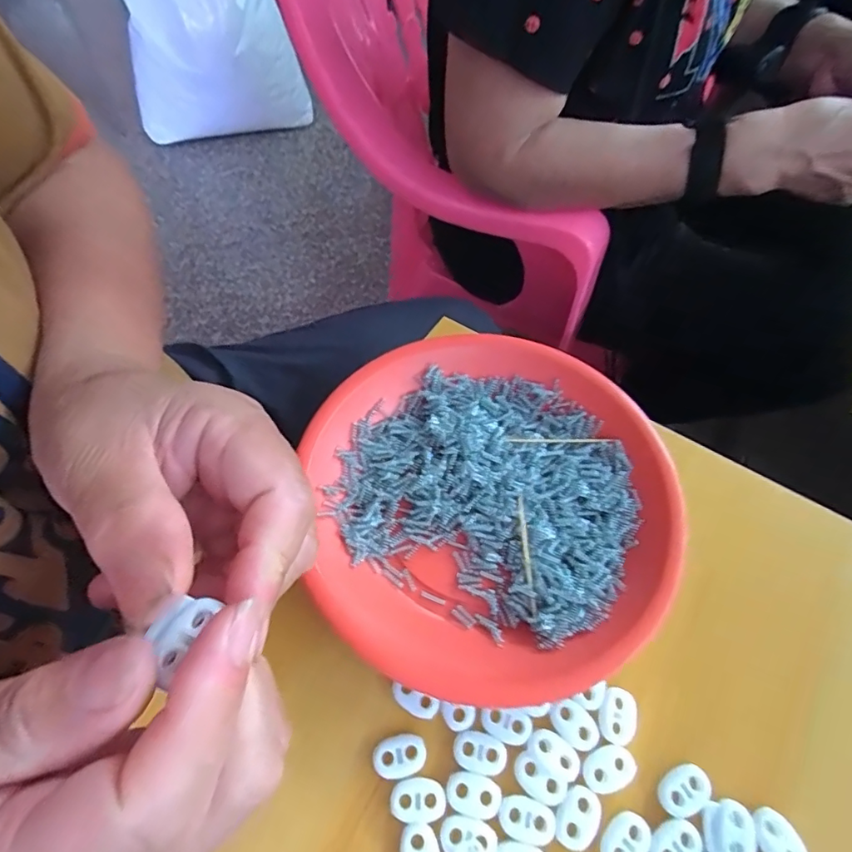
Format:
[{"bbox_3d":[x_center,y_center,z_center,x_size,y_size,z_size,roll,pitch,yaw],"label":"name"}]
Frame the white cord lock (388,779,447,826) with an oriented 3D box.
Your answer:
[{"bbox_3d":[-0.003,0.154,0.210,0.023,0.004,0.015,-1,60,-4],"label":"white cord lock"}]

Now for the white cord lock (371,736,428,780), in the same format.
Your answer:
[{"bbox_3d":[-0.011,0.142,0.220,0.023,0.004,0.015,-7,60,-7],"label":"white cord lock"}]

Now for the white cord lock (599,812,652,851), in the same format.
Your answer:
[{"bbox_3d":[0.080,0.166,0.204,0.022,0.004,0.016,-36,68,-21],"label":"white cord lock"}]

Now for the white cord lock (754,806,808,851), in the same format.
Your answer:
[{"bbox_3d":[0.143,0.167,0.206,0.016,0.004,0.023,-24,64,-16],"label":"white cord lock"}]

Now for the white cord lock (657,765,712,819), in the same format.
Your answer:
[{"bbox_3d":[0.108,0.152,0.214,0.022,0.004,0.015,-24,64,-16],"label":"white cord lock"}]

